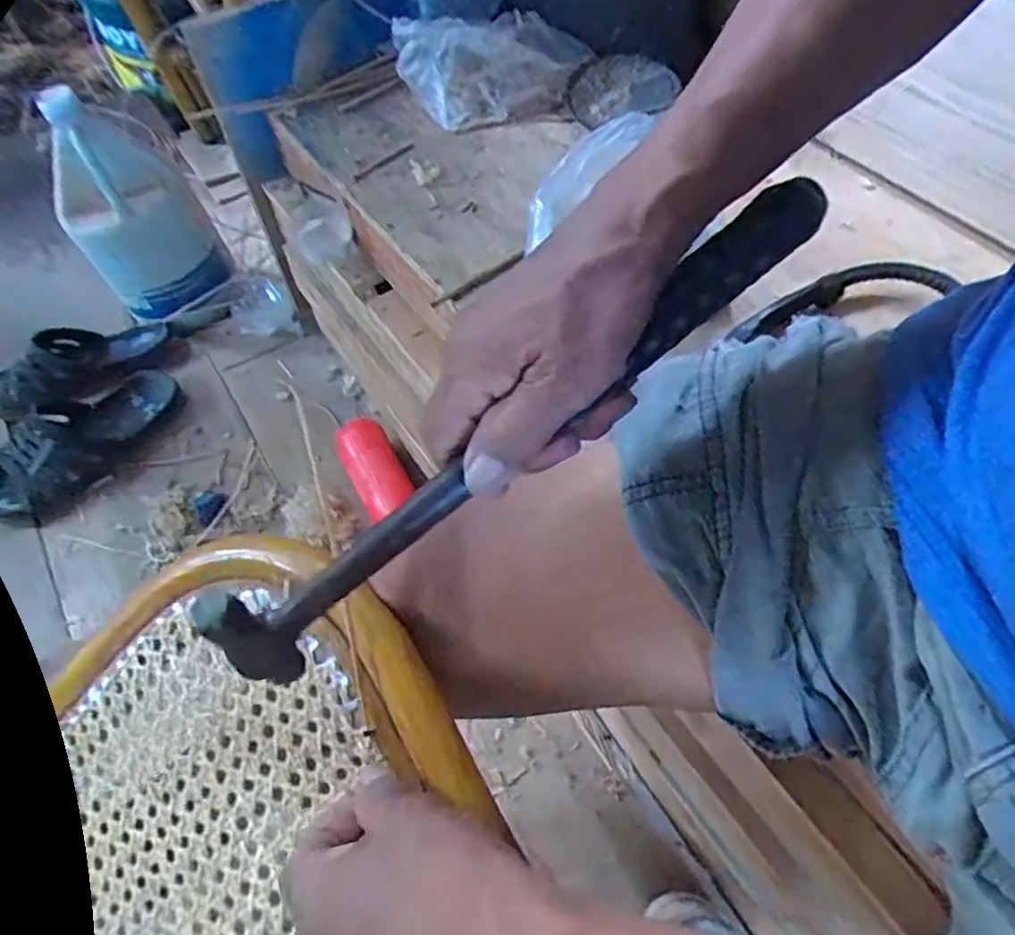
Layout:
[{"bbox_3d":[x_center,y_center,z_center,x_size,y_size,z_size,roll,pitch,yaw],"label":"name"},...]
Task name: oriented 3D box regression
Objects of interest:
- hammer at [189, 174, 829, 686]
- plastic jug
[{"bbox_3d":[0.017,-0.028,0.274,0.300,0.037,0.025,-39,63,-10],"label":"hammer"},{"bbox_3d":[-0.445,-0.300,0.838,0.142,0.260,0.129,-28,60,-13],"label":"plastic jug"}]

